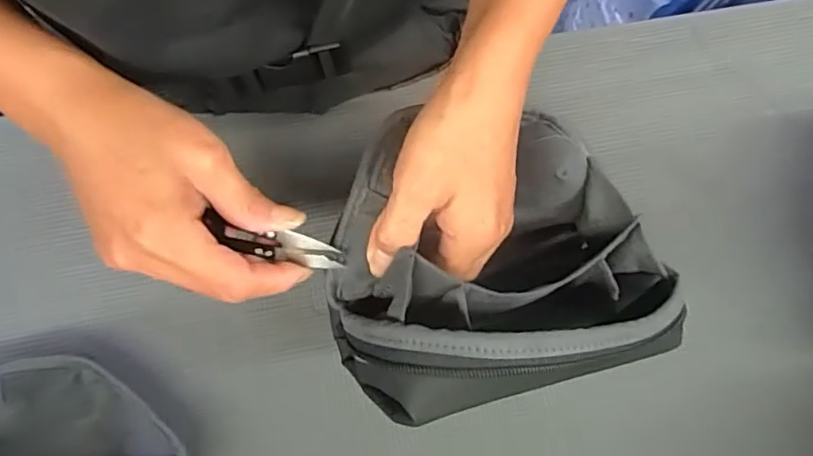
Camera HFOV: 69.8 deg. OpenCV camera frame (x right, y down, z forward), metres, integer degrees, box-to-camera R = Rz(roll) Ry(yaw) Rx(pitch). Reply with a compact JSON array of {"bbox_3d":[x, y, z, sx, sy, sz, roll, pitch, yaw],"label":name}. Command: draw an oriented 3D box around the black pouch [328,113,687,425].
[{"bbox_3d":[0.037,0.011,0.293,0.170,0.087,0.130,-16,80,-4],"label":"black pouch"}]

